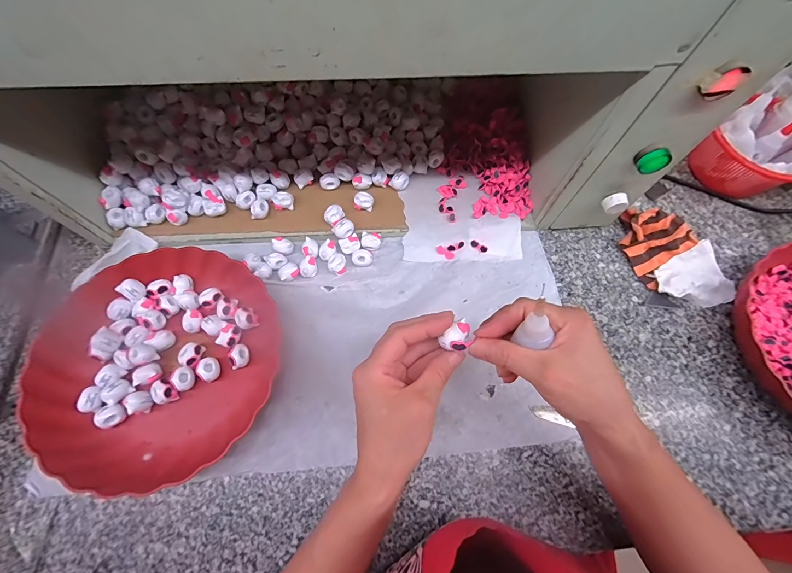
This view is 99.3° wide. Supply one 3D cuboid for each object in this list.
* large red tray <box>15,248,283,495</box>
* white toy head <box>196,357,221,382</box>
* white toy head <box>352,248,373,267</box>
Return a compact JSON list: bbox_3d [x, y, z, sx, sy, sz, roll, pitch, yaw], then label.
[{"bbox_3d":[-0.259,0.080,0.364,0.239,0.049,0.233,1,68,-1],"label":"large red tray"},{"bbox_3d":[-0.204,0.092,0.370,0.019,0.027,0.024,19,69,6],"label":"white toy head"},{"bbox_3d":[-0.043,-0.036,0.437,0.026,0.017,0.021,8,68,1],"label":"white toy head"}]

